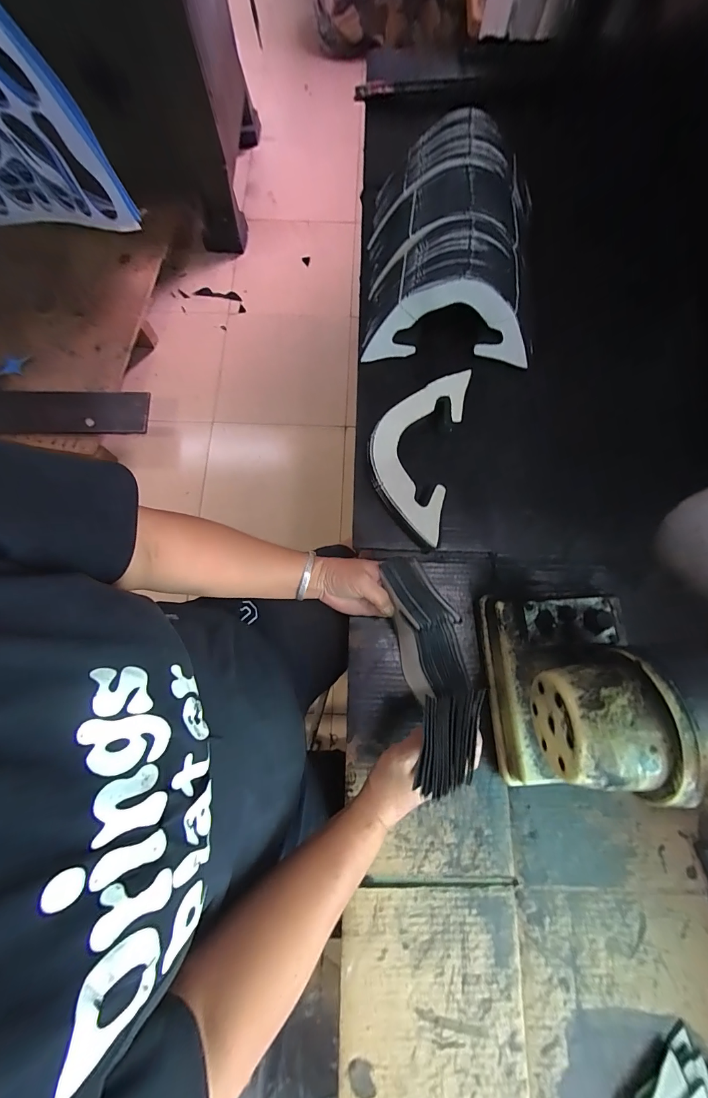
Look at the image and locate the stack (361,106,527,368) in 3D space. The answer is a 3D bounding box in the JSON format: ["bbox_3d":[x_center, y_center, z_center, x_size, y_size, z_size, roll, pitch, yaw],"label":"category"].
[{"bbox_3d":[0.148,-0.474,0.578,0.252,0.115,0.345,3,77,1],"label":"stack"}]

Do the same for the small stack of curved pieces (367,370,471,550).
[{"bbox_3d":[0.081,-0.138,0.536,0.116,0.028,0.253,13,76,4],"label":"small stack of curved pieces"}]

